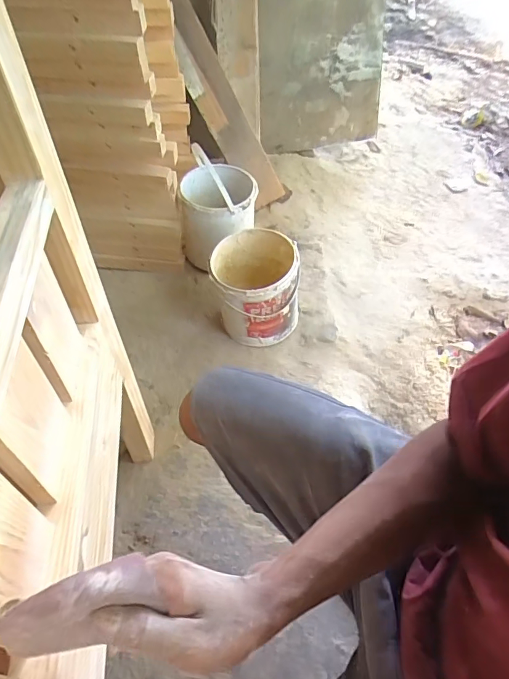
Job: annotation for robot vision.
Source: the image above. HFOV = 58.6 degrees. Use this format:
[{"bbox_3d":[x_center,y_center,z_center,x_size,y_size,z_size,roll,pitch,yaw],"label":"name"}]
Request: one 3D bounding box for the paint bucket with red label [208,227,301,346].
[{"bbox_3d":[0.001,-0.104,0.971,0.174,0.195,0.166,2,53,-2],"label":"paint bucket with red label"}]

